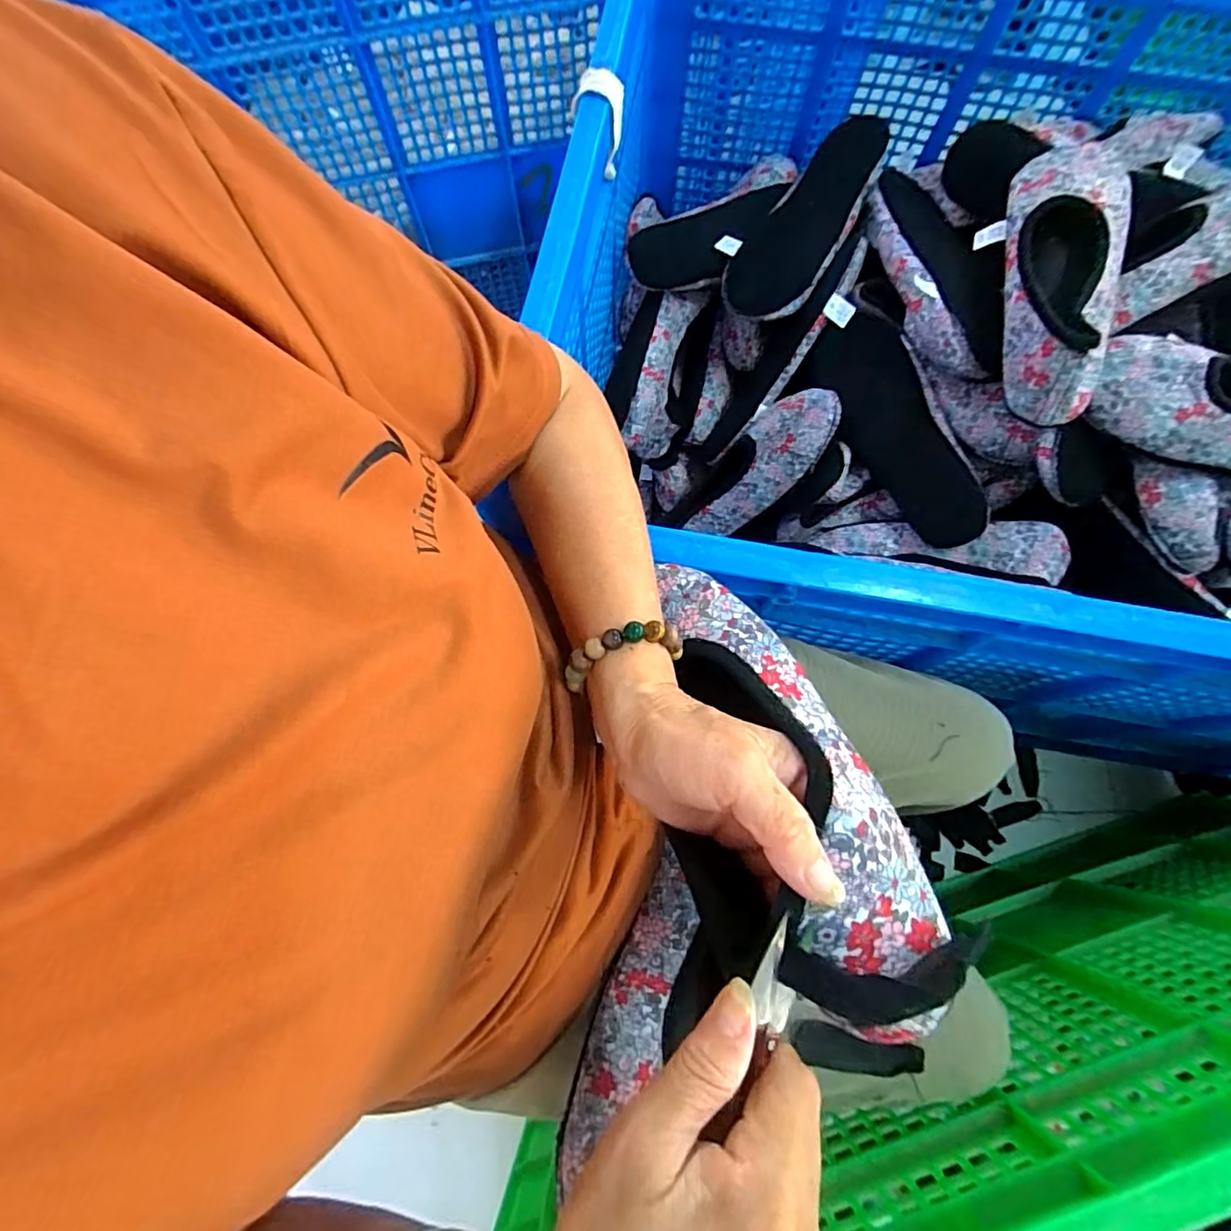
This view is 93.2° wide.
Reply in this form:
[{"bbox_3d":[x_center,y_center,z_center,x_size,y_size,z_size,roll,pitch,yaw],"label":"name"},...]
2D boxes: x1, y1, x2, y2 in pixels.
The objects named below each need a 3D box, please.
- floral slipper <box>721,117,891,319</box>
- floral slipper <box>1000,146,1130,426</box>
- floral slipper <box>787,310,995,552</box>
[{"bbox_3d":[0.215,-0.451,0.645,0.101,0.041,0.277,28,76,7],"label":"floral slipper"},{"bbox_3d":[0.383,-0.290,0.503,0.092,0.056,0.249,10,75,3],"label":"floral slipper"},{"bbox_3d":[0.298,-0.192,0.622,0.095,0.060,0.253,-32,85,33],"label":"floral slipper"}]

